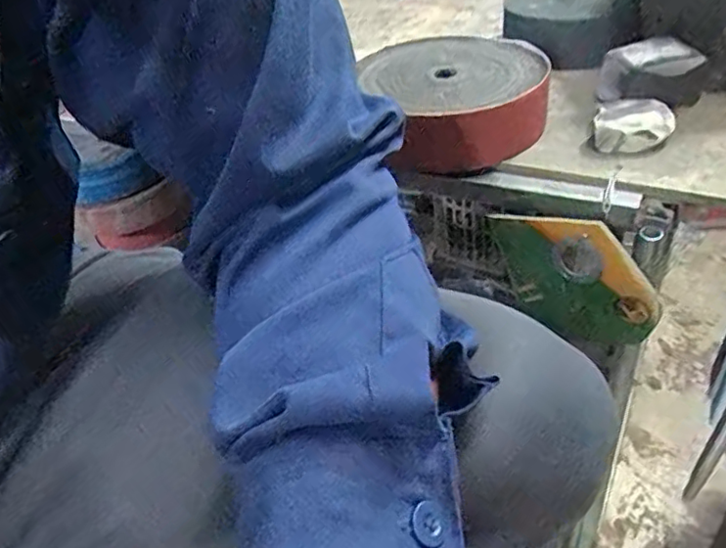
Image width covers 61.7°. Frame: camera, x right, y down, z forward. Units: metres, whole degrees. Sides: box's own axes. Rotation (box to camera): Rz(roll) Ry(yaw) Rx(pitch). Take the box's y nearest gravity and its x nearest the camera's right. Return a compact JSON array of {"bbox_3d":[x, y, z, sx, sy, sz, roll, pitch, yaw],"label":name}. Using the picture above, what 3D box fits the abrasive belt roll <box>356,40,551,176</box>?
[{"bbox_3d":[0.079,-0.142,0.514,0.137,0.062,0.140,-5,39,4],"label":"abrasive belt roll"}]

